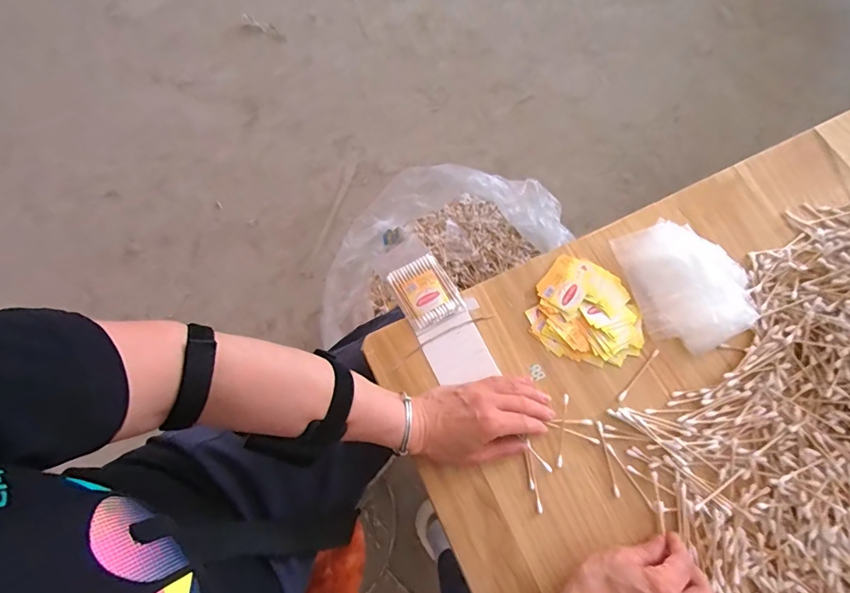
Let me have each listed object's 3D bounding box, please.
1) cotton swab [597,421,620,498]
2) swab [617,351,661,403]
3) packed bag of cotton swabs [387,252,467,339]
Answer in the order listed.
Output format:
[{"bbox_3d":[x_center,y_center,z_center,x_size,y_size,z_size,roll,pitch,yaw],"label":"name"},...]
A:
[{"bbox_3d":[0.184,0.163,0.445,0.006,0.004,0.072,-8,74,-3],"label":"cotton swab"},{"bbox_3d":[0.226,0.082,0.469,0.006,0.005,0.071,41,77,11],"label":"swab"},{"bbox_3d":[0.001,-0.005,0.499,0.063,0.010,0.079,-28,75,-8],"label":"packed bag of cotton swabs"}]

